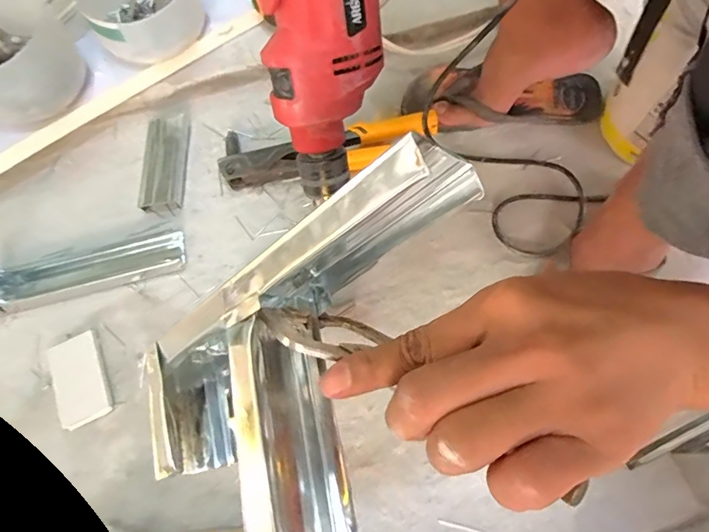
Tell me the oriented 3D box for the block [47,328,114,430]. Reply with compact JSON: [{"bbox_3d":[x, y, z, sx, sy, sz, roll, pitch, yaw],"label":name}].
[{"bbox_3d":[-0.303,0.124,0.502,0.050,0.012,0.098,-23,67,-7],"label":"block"}]

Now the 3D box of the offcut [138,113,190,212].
[{"bbox_3d":[-0.251,-0.139,0.603,0.051,0.024,0.142,-3,66,2],"label":"offcut"}]

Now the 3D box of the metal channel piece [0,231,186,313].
[{"bbox_3d":[-0.331,-0.005,0.523,0.244,0.083,0.065,-14,70,-5],"label":"metal channel piece"}]

